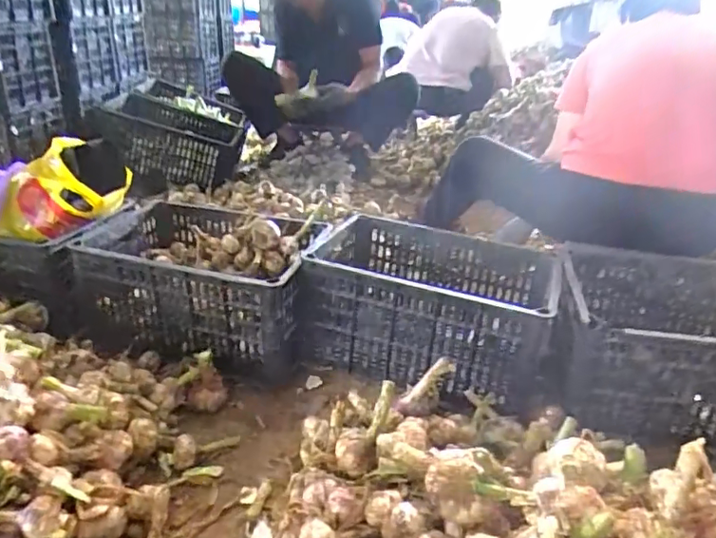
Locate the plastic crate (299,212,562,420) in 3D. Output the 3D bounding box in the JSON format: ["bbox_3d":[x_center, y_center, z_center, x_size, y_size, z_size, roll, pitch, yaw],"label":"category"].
[{"bbox_3d":[0.145,0.069,1.053,0.441,0.209,0.303,13,28,18],"label":"plastic crate"}]

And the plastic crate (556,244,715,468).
[{"bbox_3d":[0.604,0.136,0.993,0.453,0.220,0.354,10,27,11],"label":"plastic crate"}]

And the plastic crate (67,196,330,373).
[{"bbox_3d":[-0.309,0.035,1.102,0.440,0.226,0.291,9,27,11],"label":"plastic crate"}]

